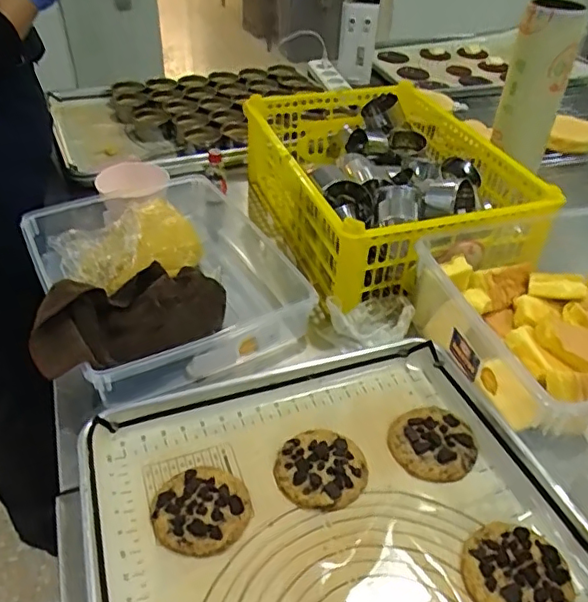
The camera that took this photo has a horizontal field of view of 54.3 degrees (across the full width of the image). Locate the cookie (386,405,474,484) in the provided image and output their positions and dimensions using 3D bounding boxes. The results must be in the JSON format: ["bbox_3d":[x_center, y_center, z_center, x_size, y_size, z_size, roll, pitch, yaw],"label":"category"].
[{"bbox_3d":[0.141,0.138,0.577,0.082,0.016,0.089,18,42,17],"label":"cookie"}]

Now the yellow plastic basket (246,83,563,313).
[{"bbox_3d":[0.144,-0.180,0.912,0.380,0.159,0.479,-8,41,-12],"label":"yellow plastic basket"}]

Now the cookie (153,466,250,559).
[{"bbox_3d":[-0.081,0.183,0.507,0.083,0.013,0.080,-8,41,-13],"label":"cookie"}]

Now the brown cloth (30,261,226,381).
[{"bbox_3d":[-0.199,0.003,0.663,0.228,0.074,0.136,-27,47,-31],"label":"brown cloth"}]

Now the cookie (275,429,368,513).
[{"bbox_3d":[0.026,0.159,0.548,0.085,0.016,0.084,2,40,-1],"label":"cookie"}]

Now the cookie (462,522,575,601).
[{"bbox_3d":[0.184,0.226,0.472,0.083,0.017,0.080,2,40,-1],"label":"cookie"}]

